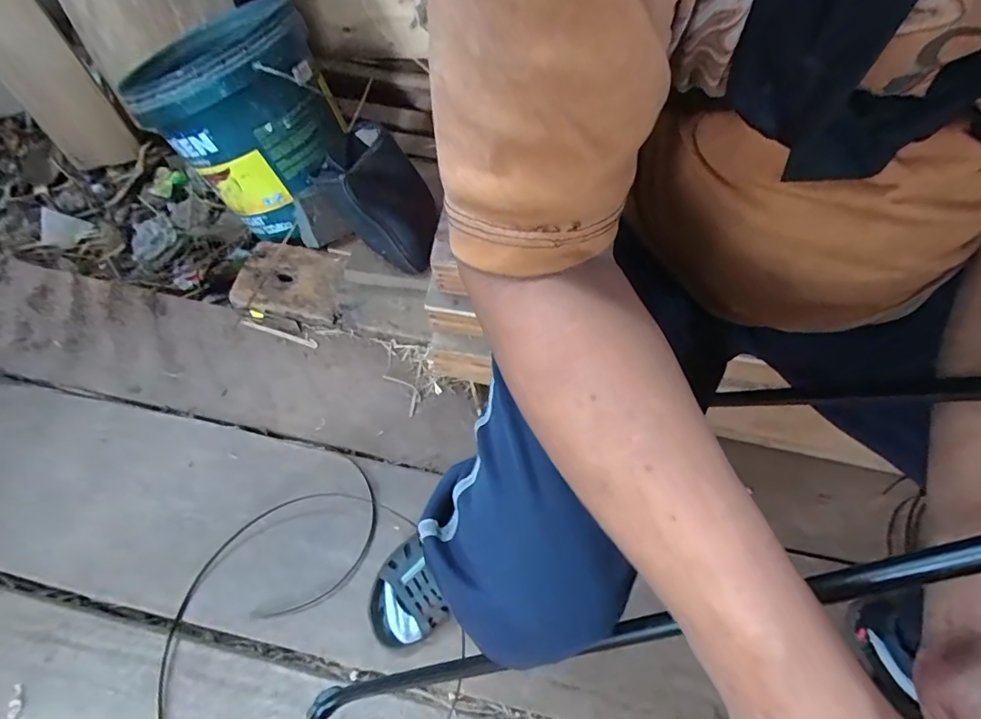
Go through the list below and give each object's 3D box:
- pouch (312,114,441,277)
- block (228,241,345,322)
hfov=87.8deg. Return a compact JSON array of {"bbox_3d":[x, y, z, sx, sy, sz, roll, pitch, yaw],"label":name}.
[{"bbox_3d":[-0.183,-0.266,0.820,0.130,0.119,0.243,-34,71,-15],"label":"pouch"},{"bbox_3d":[-0.348,-0.142,0.895,0.189,0.031,0.126,9,63,4],"label":"block"}]

